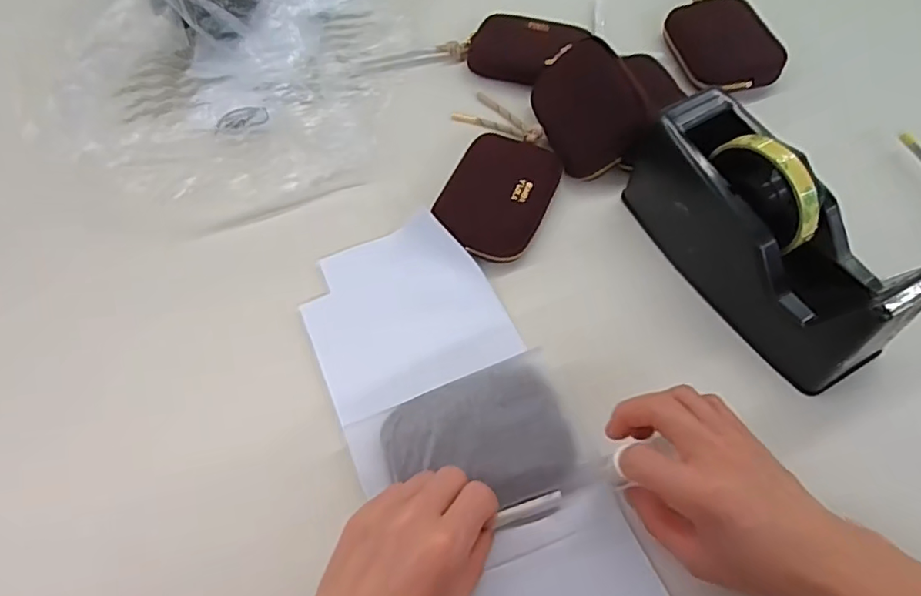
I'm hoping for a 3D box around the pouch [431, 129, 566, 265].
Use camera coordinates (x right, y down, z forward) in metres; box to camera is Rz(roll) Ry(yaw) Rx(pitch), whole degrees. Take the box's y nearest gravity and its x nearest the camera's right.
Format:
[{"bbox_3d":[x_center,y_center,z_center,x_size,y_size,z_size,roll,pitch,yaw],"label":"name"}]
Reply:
[{"bbox_3d":[0.032,-0.086,0.461,0.081,0.025,0.112,20,65,11],"label":"pouch"}]

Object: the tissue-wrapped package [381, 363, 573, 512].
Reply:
[{"bbox_3d":[0.011,0.089,0.349,0.110,0.021,0.076,-15,64,-6],"label":"tissue-wrapped package"}]

